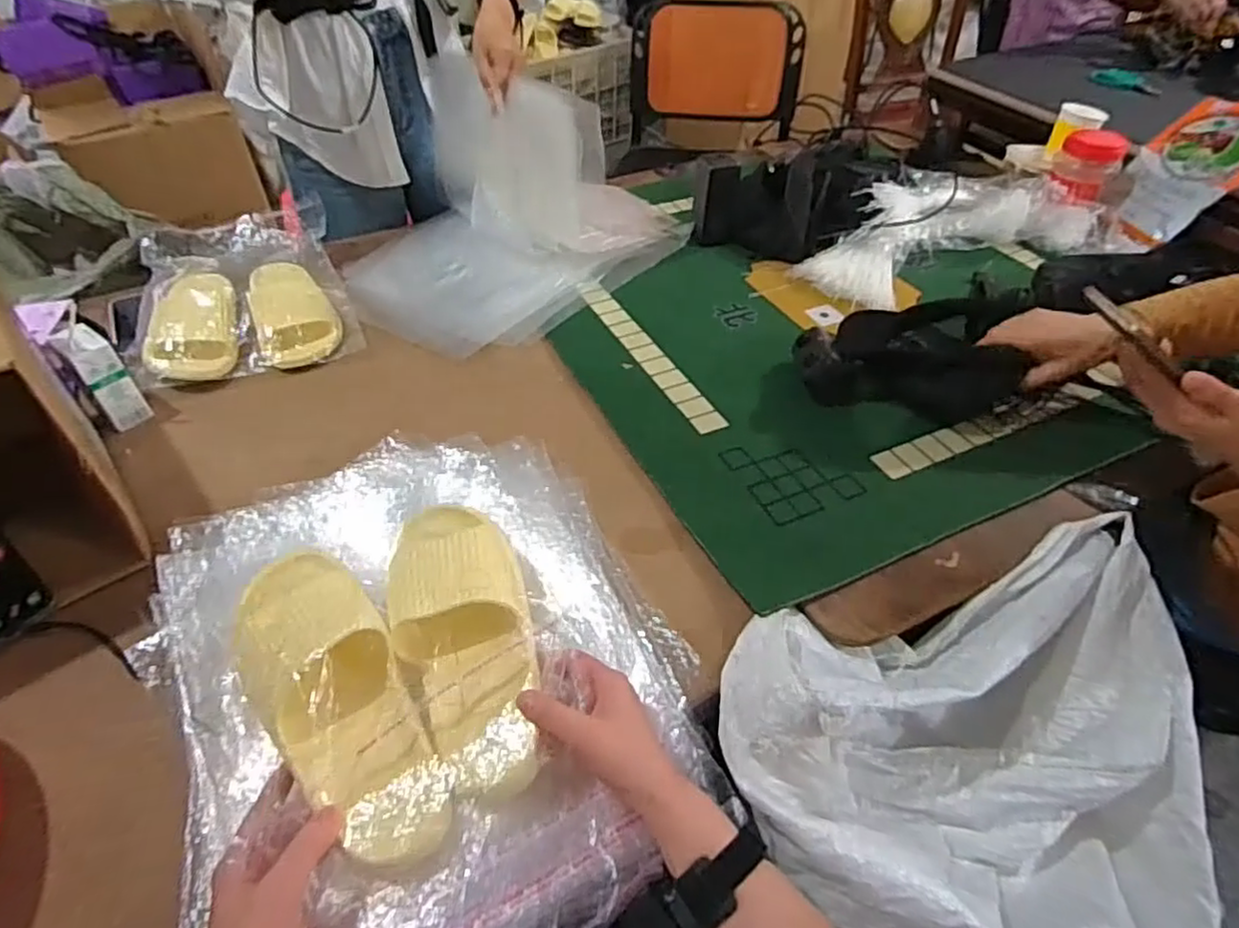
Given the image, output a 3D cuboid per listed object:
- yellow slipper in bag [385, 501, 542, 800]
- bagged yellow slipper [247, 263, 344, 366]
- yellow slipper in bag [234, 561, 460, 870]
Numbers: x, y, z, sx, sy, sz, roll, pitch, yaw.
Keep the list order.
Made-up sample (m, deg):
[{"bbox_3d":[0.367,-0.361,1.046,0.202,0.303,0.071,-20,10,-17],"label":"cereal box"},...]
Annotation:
[{"bbox_3d":[-0.121,0.139,0.551,0.106,0.070,0.241,-10,62,-20],"label":"yellow slipper in bag"},{"bbox_3d":[-0.443,-0.207,0.929,0.104,0.053,0.201,-22,50,-19],"label":"bagged yellow slipper"},{"bbox_3d":[-0.203,0.168,0.500,0.091,0.059,0.244,-27,70,-23],"label":"yellow slipper in bag"}]

